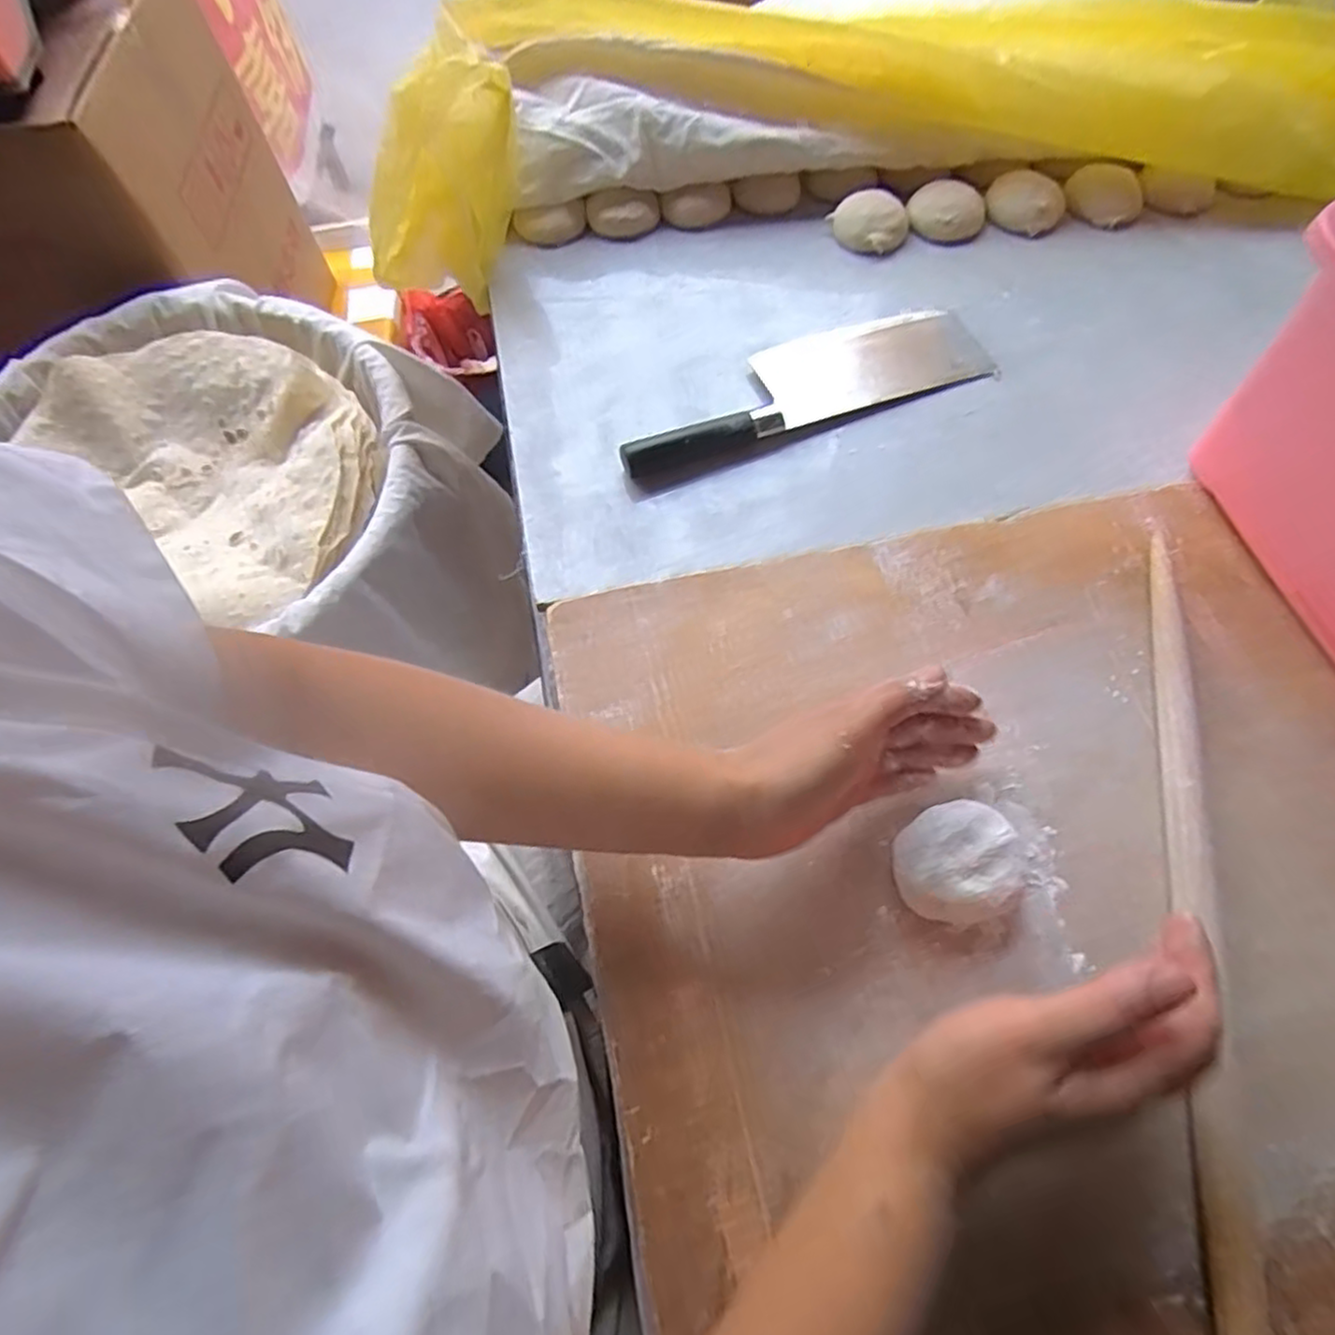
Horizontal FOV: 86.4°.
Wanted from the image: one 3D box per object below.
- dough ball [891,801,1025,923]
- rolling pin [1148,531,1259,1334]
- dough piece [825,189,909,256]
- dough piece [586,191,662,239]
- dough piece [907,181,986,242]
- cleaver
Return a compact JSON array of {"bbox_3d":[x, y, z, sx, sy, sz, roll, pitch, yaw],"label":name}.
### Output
[{"bbox_3d":[0.147,0.100,0.362,0.059,0.027,0.054,-1,63,2],"label":"dough ball"},{"bbox_3d":[0.258,0.134,0.346,0.022,0.021,0.472,10,64,7],"label":"rolling pin"},{"bbox_3d":[0.172,-0.379,0.605,0.056,0.023,0.056,-1,63,2],"label":"dough piece"},{"bbox_3d":[-0.038,-0.394,0.619,0.061,0.028,0.034,-14,64,-5],"label":"dough piece"},{"bbox_3d":[0.238,-0.390,0.608,0.063,0.030,0.044,17,65,10],"label":"dough piece"},{"bbox_3d":[0.097,-0.212,0.526,0.285,0.018,0.076,-19,64,-7],"label":"cleaver"}]

